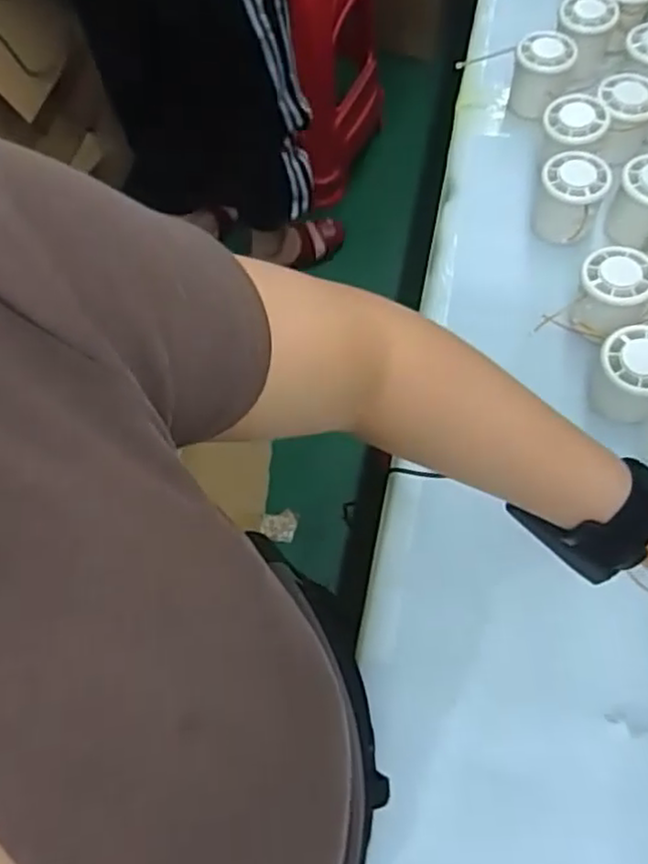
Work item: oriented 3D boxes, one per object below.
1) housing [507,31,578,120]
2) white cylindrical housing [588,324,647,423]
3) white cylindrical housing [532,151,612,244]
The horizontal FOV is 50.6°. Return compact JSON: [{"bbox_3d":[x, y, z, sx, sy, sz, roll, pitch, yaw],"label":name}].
[{"bbox_3d":[0.209,-0.342,0.657,0.054,0.058,0.054,-1,64,3],"label":"housing"},{"bbox_3d":[0.230,-0.042,0.514,0.051,0.063,0.052,-1,64,3],"label":"white cylindrical housing"},{"bbox_3d":[0.209,-0.199,0.589,0.052,0.058,0.055,-1,64,3],"label":"white cylindrical housing"}]

